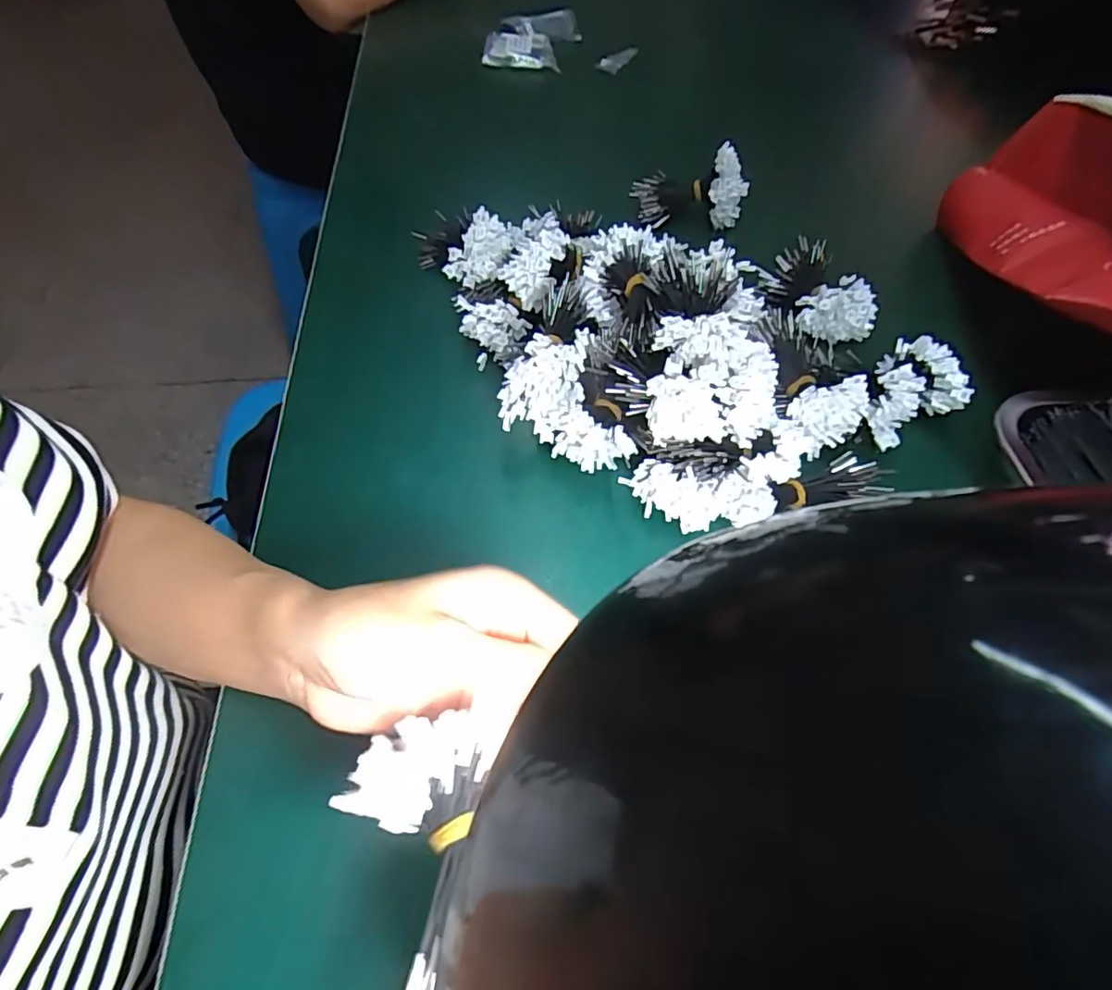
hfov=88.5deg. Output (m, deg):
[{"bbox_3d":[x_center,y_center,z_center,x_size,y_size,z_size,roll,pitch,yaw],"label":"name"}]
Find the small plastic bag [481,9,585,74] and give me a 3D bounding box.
[{"bbox_3d":[-0.030,-0.564,0.710,0.099,0.025,0.124,11,57,5],"label":"small plastic bag"}]

